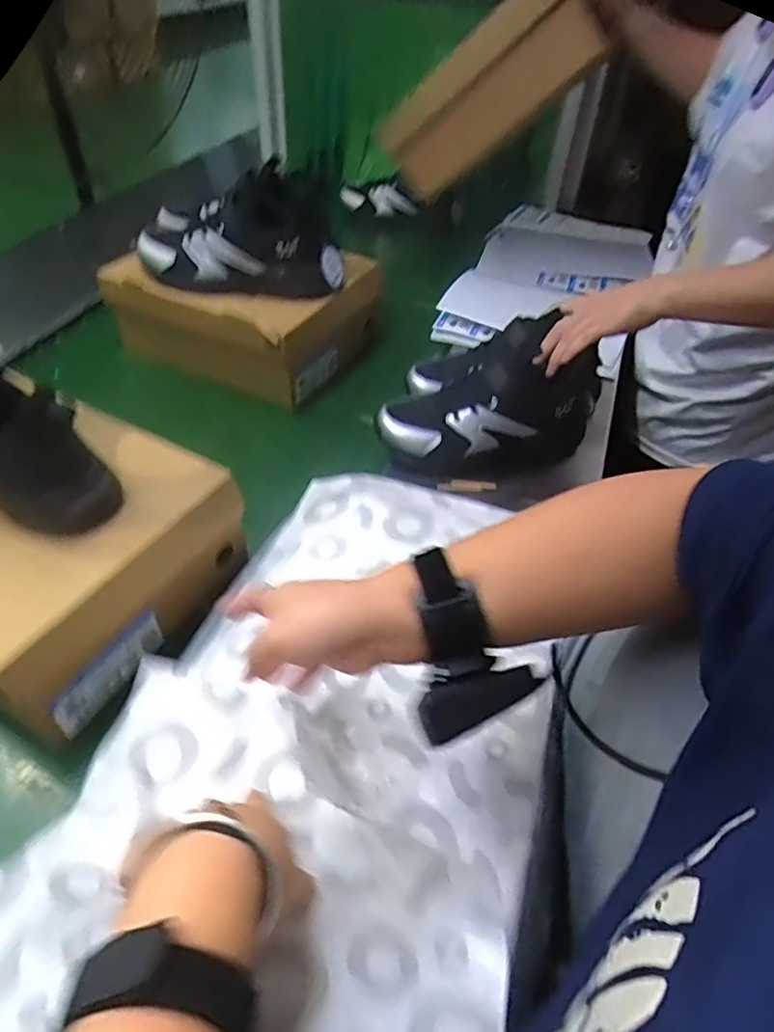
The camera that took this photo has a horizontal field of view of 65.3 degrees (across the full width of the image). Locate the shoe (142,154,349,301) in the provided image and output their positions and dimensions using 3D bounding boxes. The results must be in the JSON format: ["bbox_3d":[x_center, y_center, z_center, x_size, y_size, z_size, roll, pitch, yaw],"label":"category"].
[{"bbox_3d":[-0.176,-0.343,0.728,0.241,0.117,0.108,5,47,0],"label":"shoe"}]

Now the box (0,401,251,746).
[{"bbox_3d":[-0.310,0.020,0.534,0.267,0.122,0.232,24,49,17],"label":"box"}]

